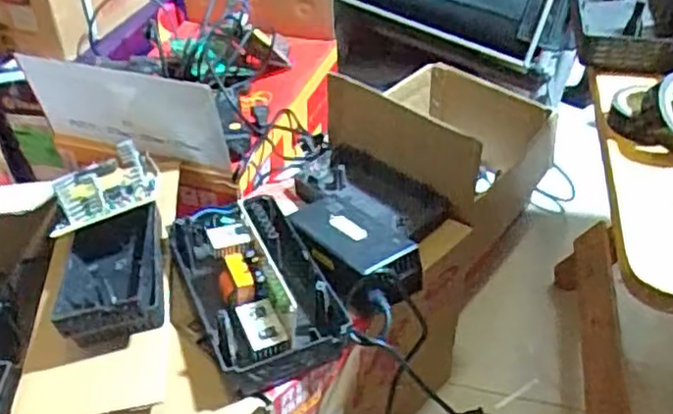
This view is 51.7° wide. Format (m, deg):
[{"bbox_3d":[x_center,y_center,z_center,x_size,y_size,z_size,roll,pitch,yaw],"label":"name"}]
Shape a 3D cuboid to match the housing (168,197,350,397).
[{"bbox_3d":[-0.083,0.074,0.699,0.125,0.076,0.216,-18,43,-16],"label":"housing"}]

